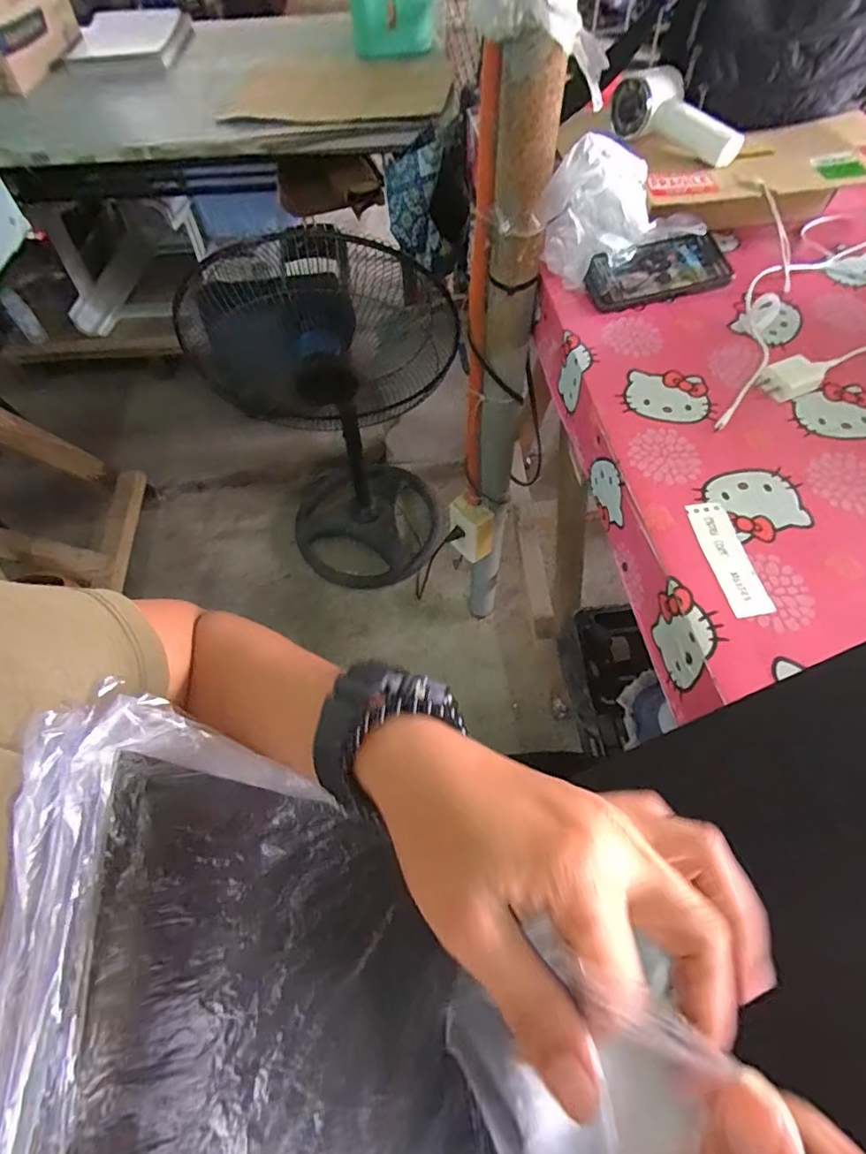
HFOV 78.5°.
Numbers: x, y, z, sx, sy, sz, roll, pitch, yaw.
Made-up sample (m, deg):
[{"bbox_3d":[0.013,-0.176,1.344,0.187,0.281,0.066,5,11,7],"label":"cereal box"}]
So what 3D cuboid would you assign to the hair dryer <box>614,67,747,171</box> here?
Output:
[{"bbox_3d":[0.284,-0.533,0.623,0.155,0.056,0.085,28,63,0],"label":"hair dryer"}]

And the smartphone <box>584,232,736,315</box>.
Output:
[{"bbox_3d":[0.257,-0.344,0.604,0.155,0.015,0.072,-14,80,-5],"label":"smartphone"}]

